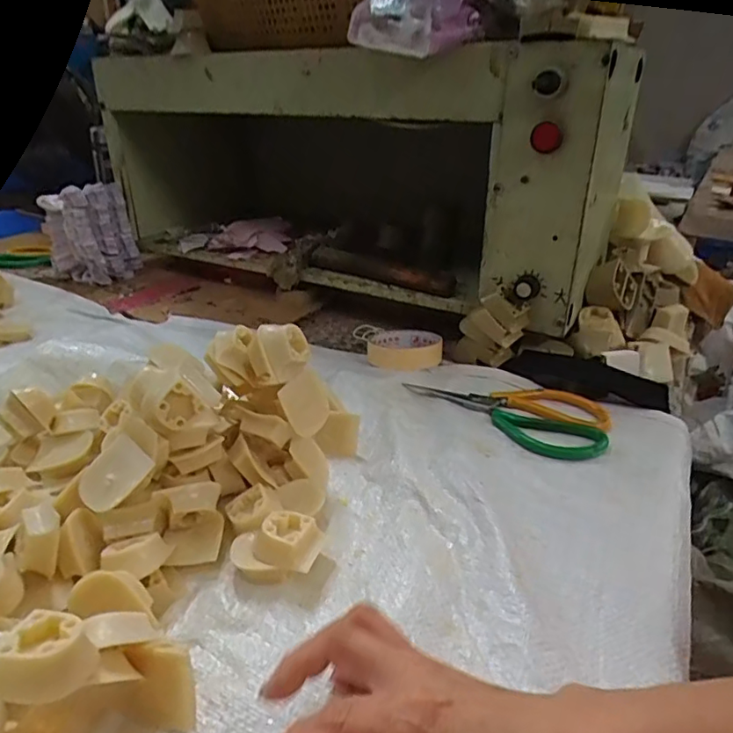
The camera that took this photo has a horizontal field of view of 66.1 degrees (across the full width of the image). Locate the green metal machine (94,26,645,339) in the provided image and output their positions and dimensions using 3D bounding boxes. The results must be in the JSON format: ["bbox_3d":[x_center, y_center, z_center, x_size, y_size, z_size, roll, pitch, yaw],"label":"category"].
[{"bbox_3d":[-0.031,-0.276,0.767,0.684,0.266,0.240,18,32,29],"label":"green metal machine"}]

